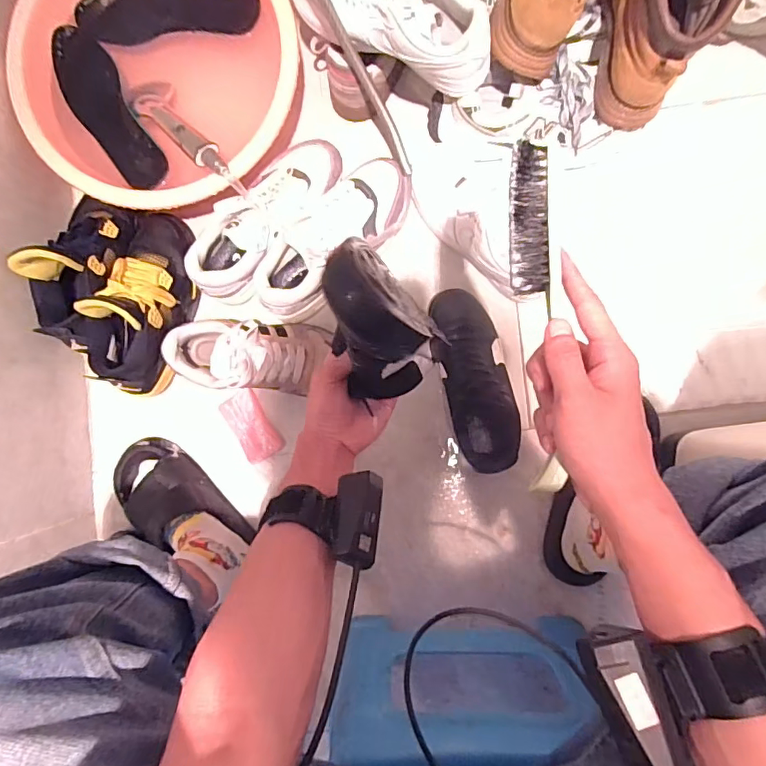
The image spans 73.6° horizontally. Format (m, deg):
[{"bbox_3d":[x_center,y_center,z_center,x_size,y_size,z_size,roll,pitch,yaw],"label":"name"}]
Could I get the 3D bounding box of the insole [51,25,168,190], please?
[{"bbox_3d":[-0.376,-0.373,0.695,0.076,0.015,0.244,-34,85,2],"label":"insole"}]

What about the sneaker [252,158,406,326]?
[{"bbox_3d":[-0.069,-0.195,0.701,0.107,0.093,0.280,44,91,5],"label":"sneaker"}]

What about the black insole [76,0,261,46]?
[{"bbox_3d":[-0.293,-0.509,0.695,0.243,0.027,0.073,-6,87,4],"label":"black insole"}]

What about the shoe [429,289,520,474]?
[{"bbox_3d":[0.126,-0.007,0.716,0.086,0.069,0.255,-16,86,4],"label":"shoe"}]

